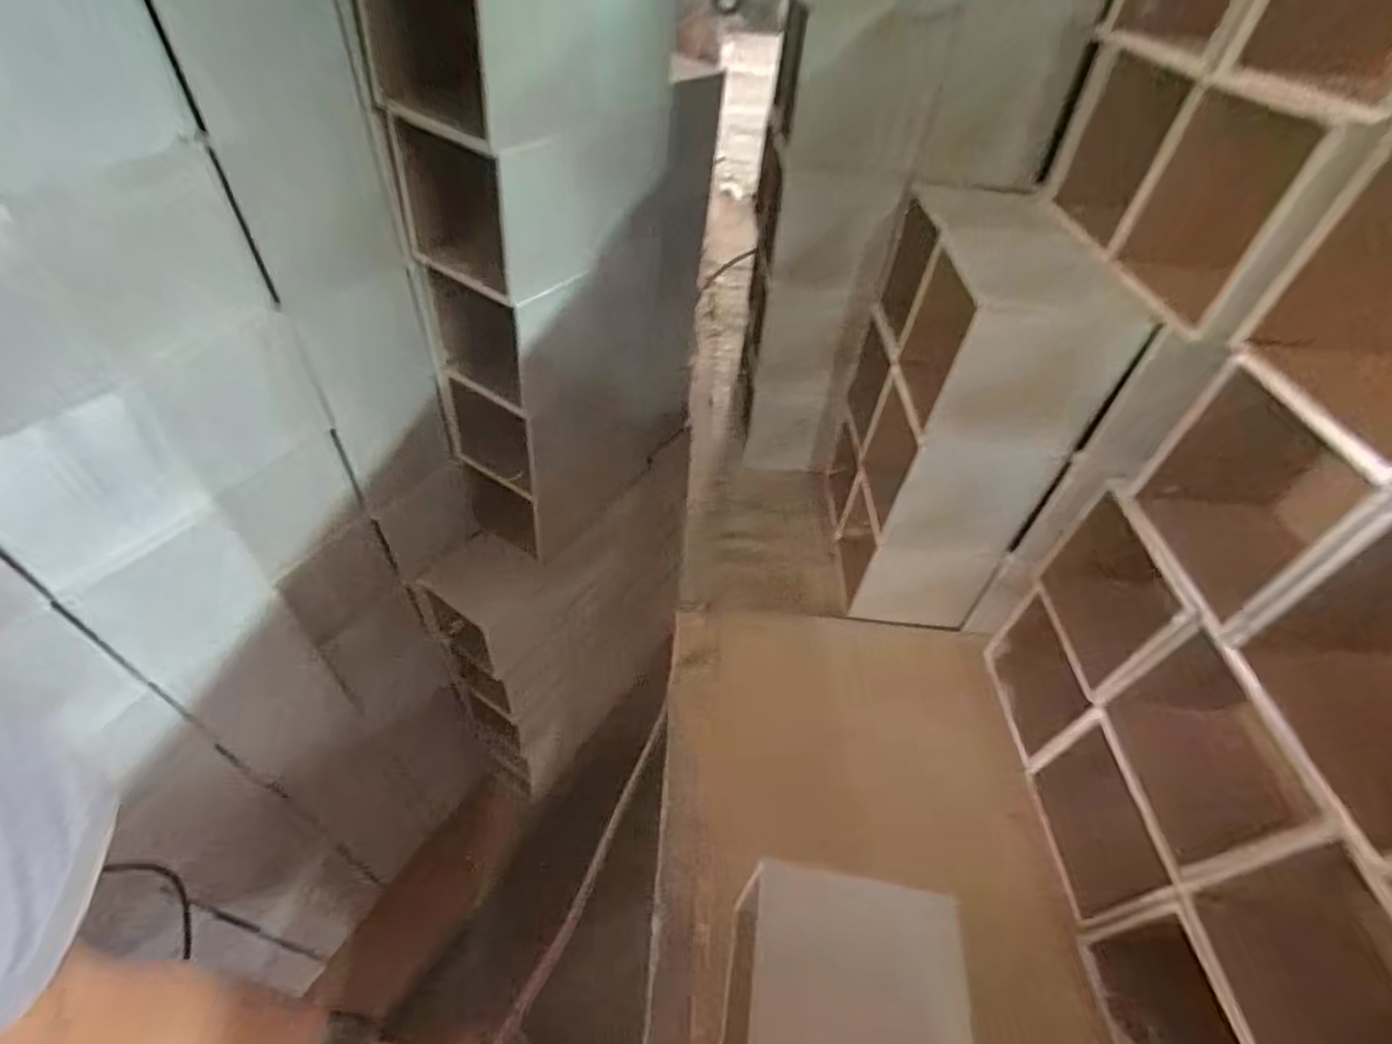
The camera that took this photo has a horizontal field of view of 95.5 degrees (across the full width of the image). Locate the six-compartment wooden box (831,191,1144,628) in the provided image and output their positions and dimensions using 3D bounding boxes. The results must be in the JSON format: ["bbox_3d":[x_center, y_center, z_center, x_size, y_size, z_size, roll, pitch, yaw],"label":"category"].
[{"bbox_3d":[0.216,-0.090,0.575,0.109,0.327,0.239,5,47,-2],"label":"six-compartment wooden box"}]

